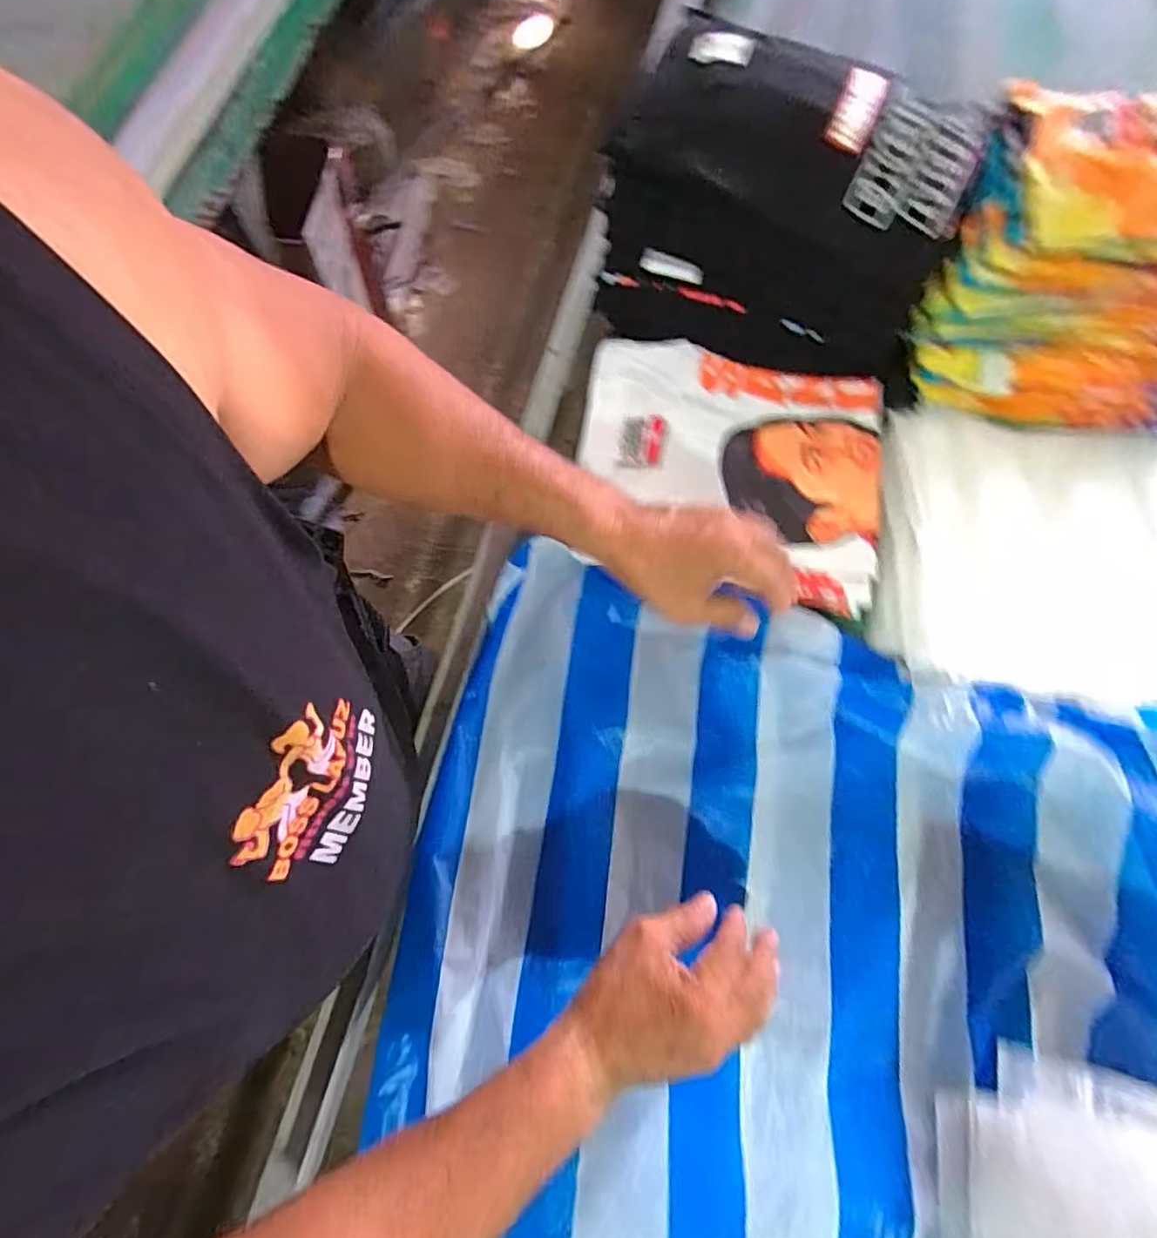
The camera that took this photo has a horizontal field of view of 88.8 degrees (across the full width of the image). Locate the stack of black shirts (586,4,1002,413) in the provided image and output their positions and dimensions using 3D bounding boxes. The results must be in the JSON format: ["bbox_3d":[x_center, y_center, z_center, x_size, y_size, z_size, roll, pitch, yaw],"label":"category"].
[{"bbox_3d":[0.195,-0.360,0.538,0.326,0.160,0.206,21,74,5],"label":"stack of black shirts"}]

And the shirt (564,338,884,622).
[{"bbox_3d":[0.143,-0.148,0.559,0.287,0.034,0.236,10,73,2],"label":"shirt"}]

